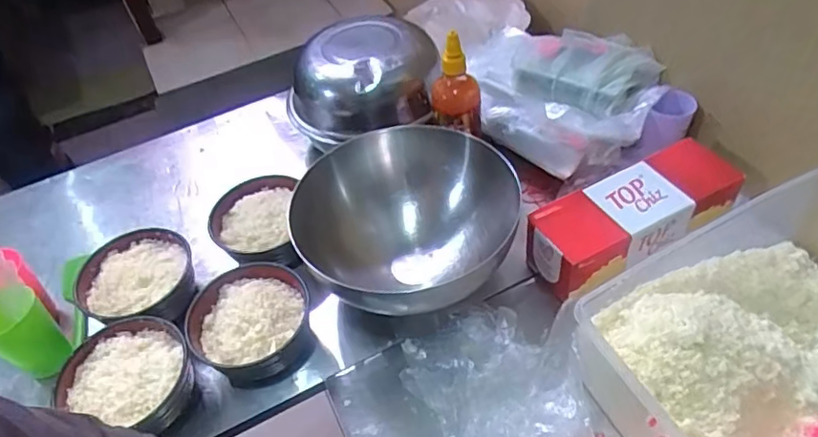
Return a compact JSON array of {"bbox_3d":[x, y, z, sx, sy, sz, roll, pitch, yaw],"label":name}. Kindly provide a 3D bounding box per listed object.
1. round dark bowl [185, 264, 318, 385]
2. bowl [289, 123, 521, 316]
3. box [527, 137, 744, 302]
[{"bbox_3d":[-0.192,0.130,0.691,0.142,0.060,0.133,-4,47,4],"label":"round dark bowl"},{"bbox_3d":[-0.004,0.015,0.715,0.250,0.131,0.252,-4,47,4],"label":"bowl"},{"bbox_3d":[0.286,-0.004,0.716,0.269,0.078,0.106,-25,49,-16],"label":"box"}]

